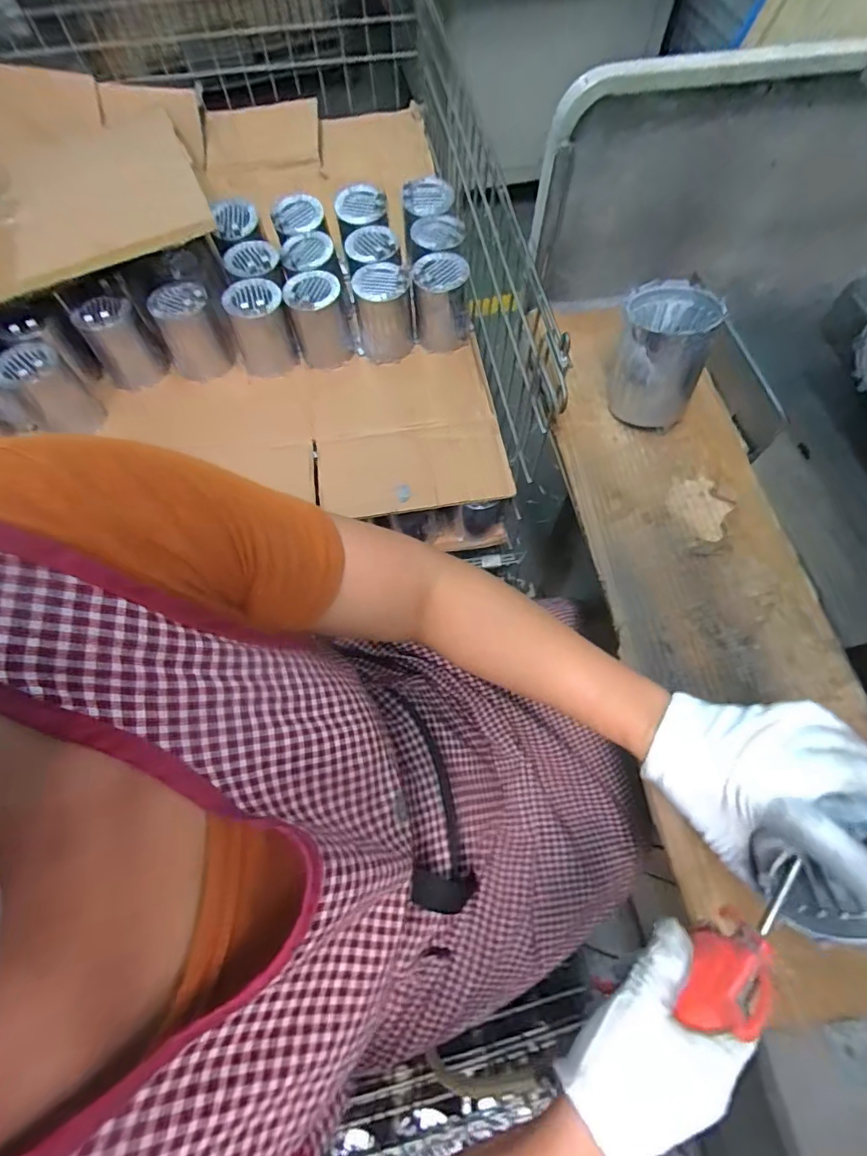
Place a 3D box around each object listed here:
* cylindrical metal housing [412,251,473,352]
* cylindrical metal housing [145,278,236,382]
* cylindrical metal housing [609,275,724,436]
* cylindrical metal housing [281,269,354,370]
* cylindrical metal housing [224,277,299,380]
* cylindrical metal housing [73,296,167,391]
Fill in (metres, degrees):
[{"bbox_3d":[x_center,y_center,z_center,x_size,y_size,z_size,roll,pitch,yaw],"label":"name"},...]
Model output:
[{"bbox_3d":[0.015,-0.450,0.798,0.095,0.115,0.081,-8,66,-2],"label":"cylindrical metal housing"},{"bbox_3d":[-0.389,-0.395,0.785,0.099,0.118,0.089,-28,68,-10],"label":"cylindrical metal housing"},{"bbox_3d":[0.243,-0.242,0.531,0.091,0.111,0.102,13,67,7],"label":"cylindrical metal housing"},{"bbox_3d":[-0.185,-0.418,0.795,0.084,0.120,0.083,-1,66,2],"label":"cylindrical metal housing"},{"bbox_3d":[-0.277,-0.397,0.787,0.094,0.128,0.083,-22,67,-8],"label":"cylindrical metal housing"},{"bbox_3d":[-0.493,-0.368,0.767,0.079,0.106,0.085,-1,66,2],"label":"cylindrical metal housing"}]

